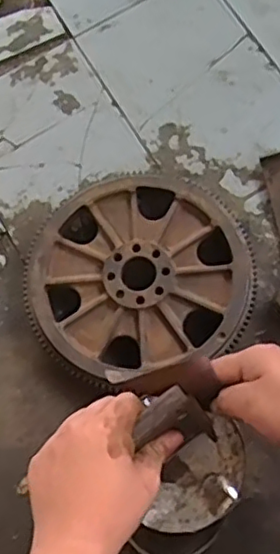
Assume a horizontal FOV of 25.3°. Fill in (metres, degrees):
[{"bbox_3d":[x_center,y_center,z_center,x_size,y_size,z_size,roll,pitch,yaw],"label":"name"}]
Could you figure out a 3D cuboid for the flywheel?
[{"bbox_3d":[-0.005,-0.005,0.893,0.323,0.053,0.288,-16,73,-1],"label":"flywheel"}]

